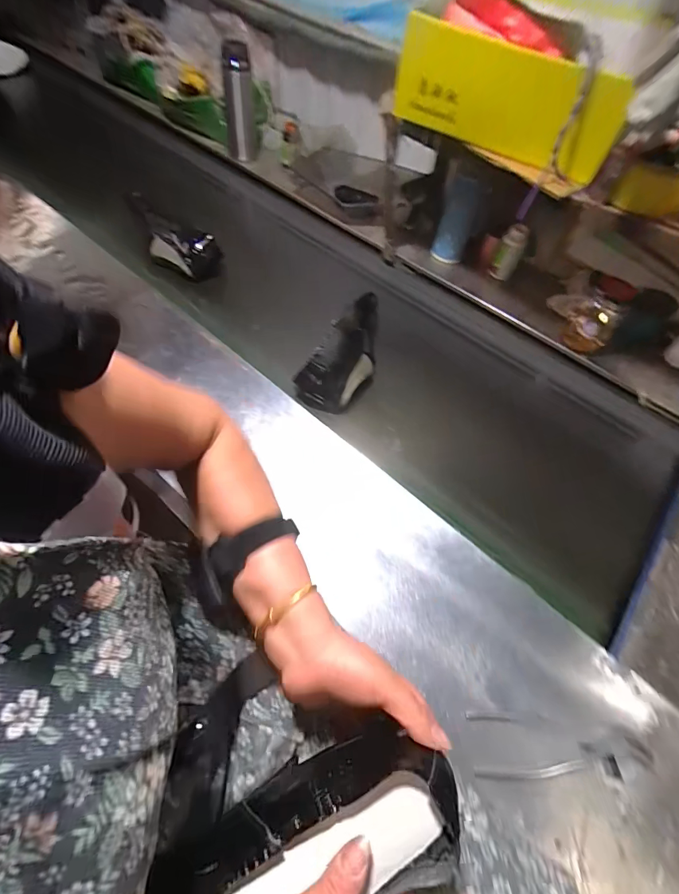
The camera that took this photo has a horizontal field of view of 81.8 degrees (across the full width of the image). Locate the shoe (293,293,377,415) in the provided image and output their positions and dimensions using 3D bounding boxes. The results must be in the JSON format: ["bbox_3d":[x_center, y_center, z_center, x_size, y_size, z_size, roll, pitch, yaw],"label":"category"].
[{"bbox_3d":[0.027,-0.180,0.702,0.098,0.067,0.271,26,61,11],"label":"shoe"}]

